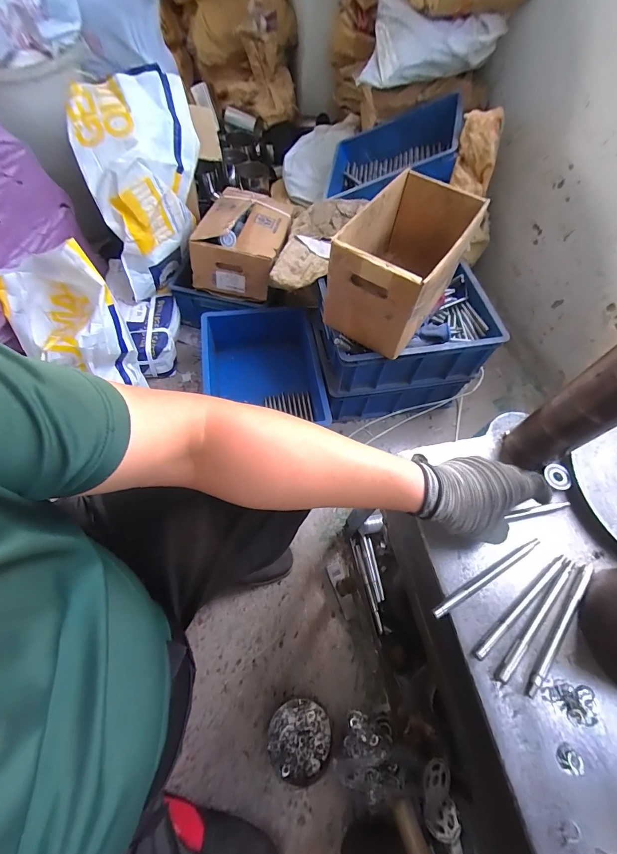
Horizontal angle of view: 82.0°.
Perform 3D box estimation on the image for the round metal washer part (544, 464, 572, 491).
[{"bbox_3d":[0.331,0.067,0.471,0.029,0.008,0.035,-12,64,-10],"label":"round metal washer part"}]

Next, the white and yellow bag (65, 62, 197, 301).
[{"bbox_3d":[-0.409,-0.617,0.936,0.276,0.365,0.311,-14,64,-11],"label":"white and yellow bag"}]

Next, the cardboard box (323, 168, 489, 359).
[{"bbox_3d":[0.203,-0.352,0.758,0.194,0.196,0.328,32,65,13],"label":"cardboard box"}]

